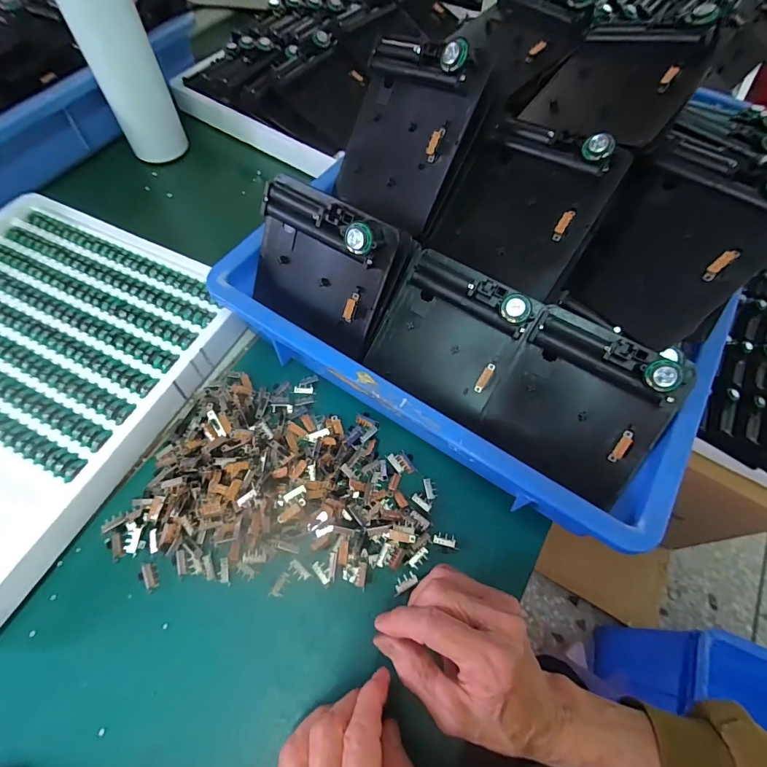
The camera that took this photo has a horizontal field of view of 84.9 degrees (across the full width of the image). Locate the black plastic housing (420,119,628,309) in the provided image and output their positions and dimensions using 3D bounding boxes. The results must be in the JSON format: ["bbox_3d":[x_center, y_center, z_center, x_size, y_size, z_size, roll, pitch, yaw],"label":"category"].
[{"bbox_3d":[0.107,-0.138,0.326,0.113,0.021,0.118,31,103,21],"label":"black plastic housing"}]

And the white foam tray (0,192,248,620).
[{"bbox_3d":[-0.311,-0.013,0.343,0.282,0.034,0.315,24,64,11],"label":"white foam tray"}]

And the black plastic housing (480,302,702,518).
[{"bbox_3d":[0.140,0.014,0.302,0.111,0.027,0.110,31,108,19],"label":"black plastic housing"}]

